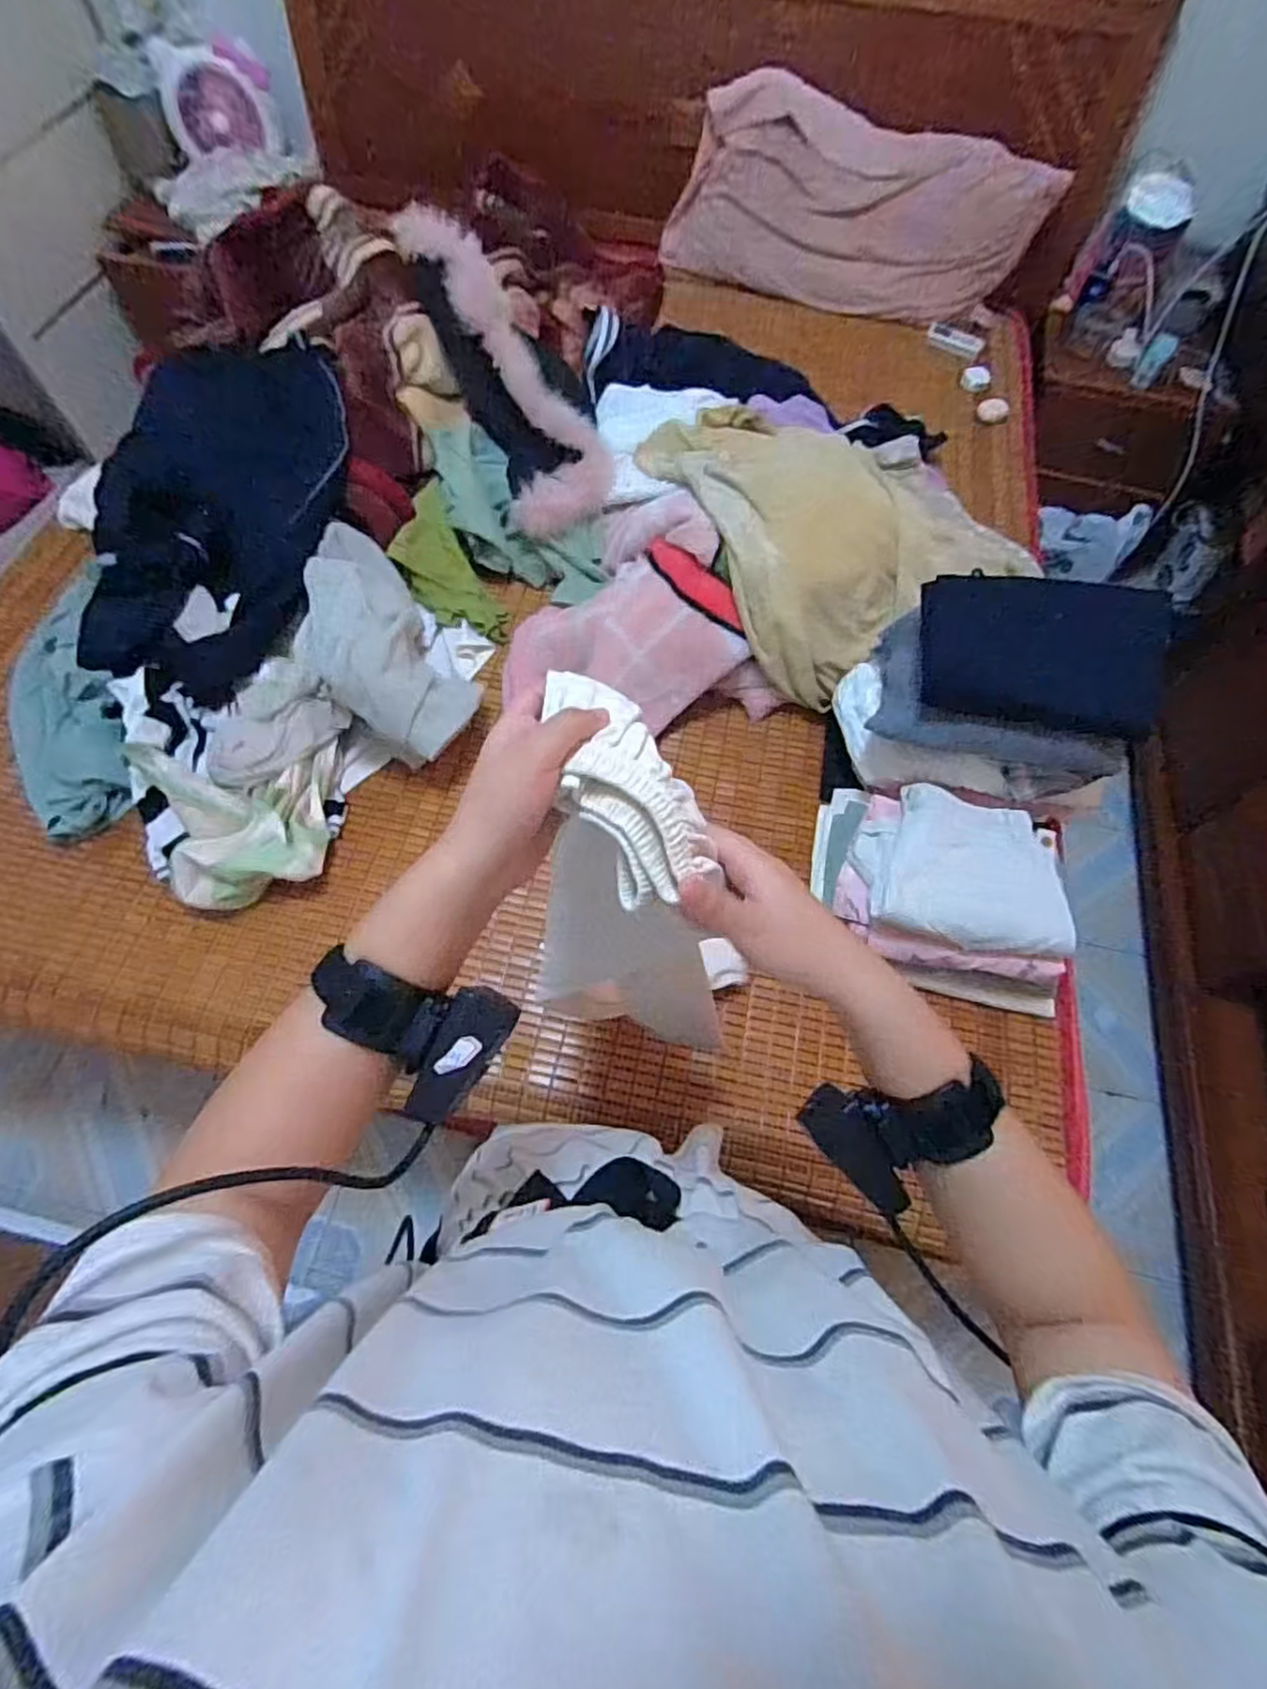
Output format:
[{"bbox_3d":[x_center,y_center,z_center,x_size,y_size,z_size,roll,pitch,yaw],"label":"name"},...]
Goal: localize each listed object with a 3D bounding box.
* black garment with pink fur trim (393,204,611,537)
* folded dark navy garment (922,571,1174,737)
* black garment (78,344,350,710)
[{"bbox_3d":[-0.225,-0.781,1.197,0.181,0.125,0.568,-27,87,-14],"label":"black garment with pink fur trim"},{"bbox_3d":[0.493,-0.233,0.867,0.280,0.175,0.044,7,19,8],"label":"folded dark navy garment"},{"bbox_3d":[-0.665,-0.534,1.116,0.395,0.127,0.613,7,64,1],"label":"black garment"}]

